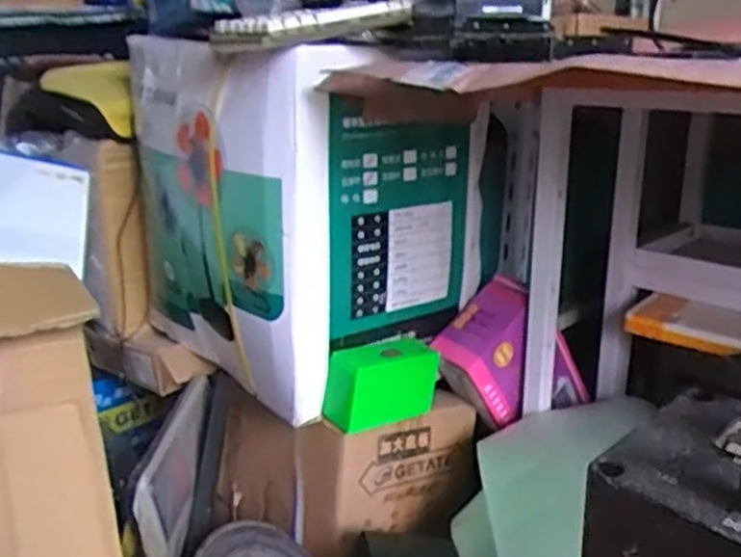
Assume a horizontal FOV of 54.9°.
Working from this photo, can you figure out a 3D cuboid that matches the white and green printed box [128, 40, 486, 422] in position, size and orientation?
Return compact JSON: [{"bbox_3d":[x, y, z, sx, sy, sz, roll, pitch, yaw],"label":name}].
[{"bbox_3d":[-0.092,-0.104,1.124,0.425,0.459,0.453,-13,22,-38],"label":"white and green printed box"}]

